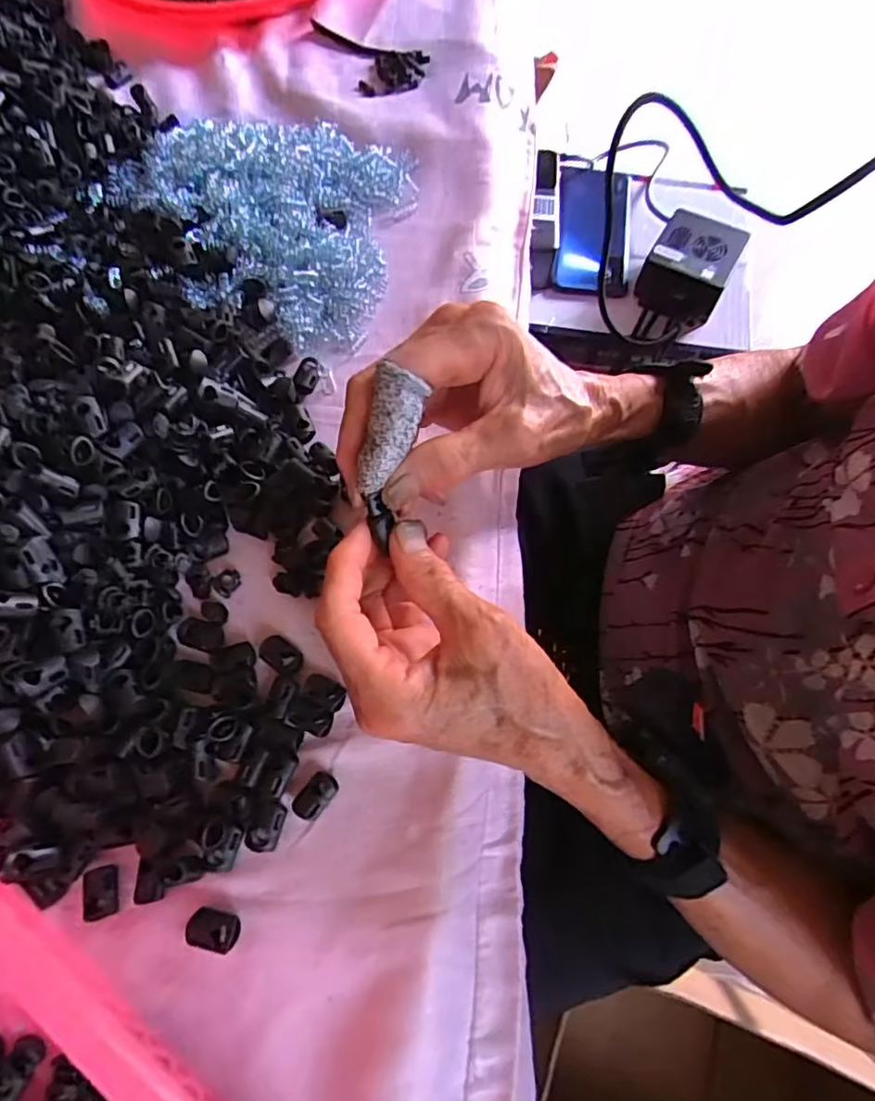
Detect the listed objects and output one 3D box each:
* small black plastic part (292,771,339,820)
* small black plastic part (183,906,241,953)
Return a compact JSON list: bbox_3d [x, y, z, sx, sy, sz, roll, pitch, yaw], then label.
[{"bbox_3d":[-0.054,0.110,0.255,0.014,0.009,0.020,33,74,12],"label":"small black plastic part"},{"bbox_3d":[-0.094,0.158,0.239,0.021,0.007,0.014,16,71,7],"label":"small black plastic part"}]

